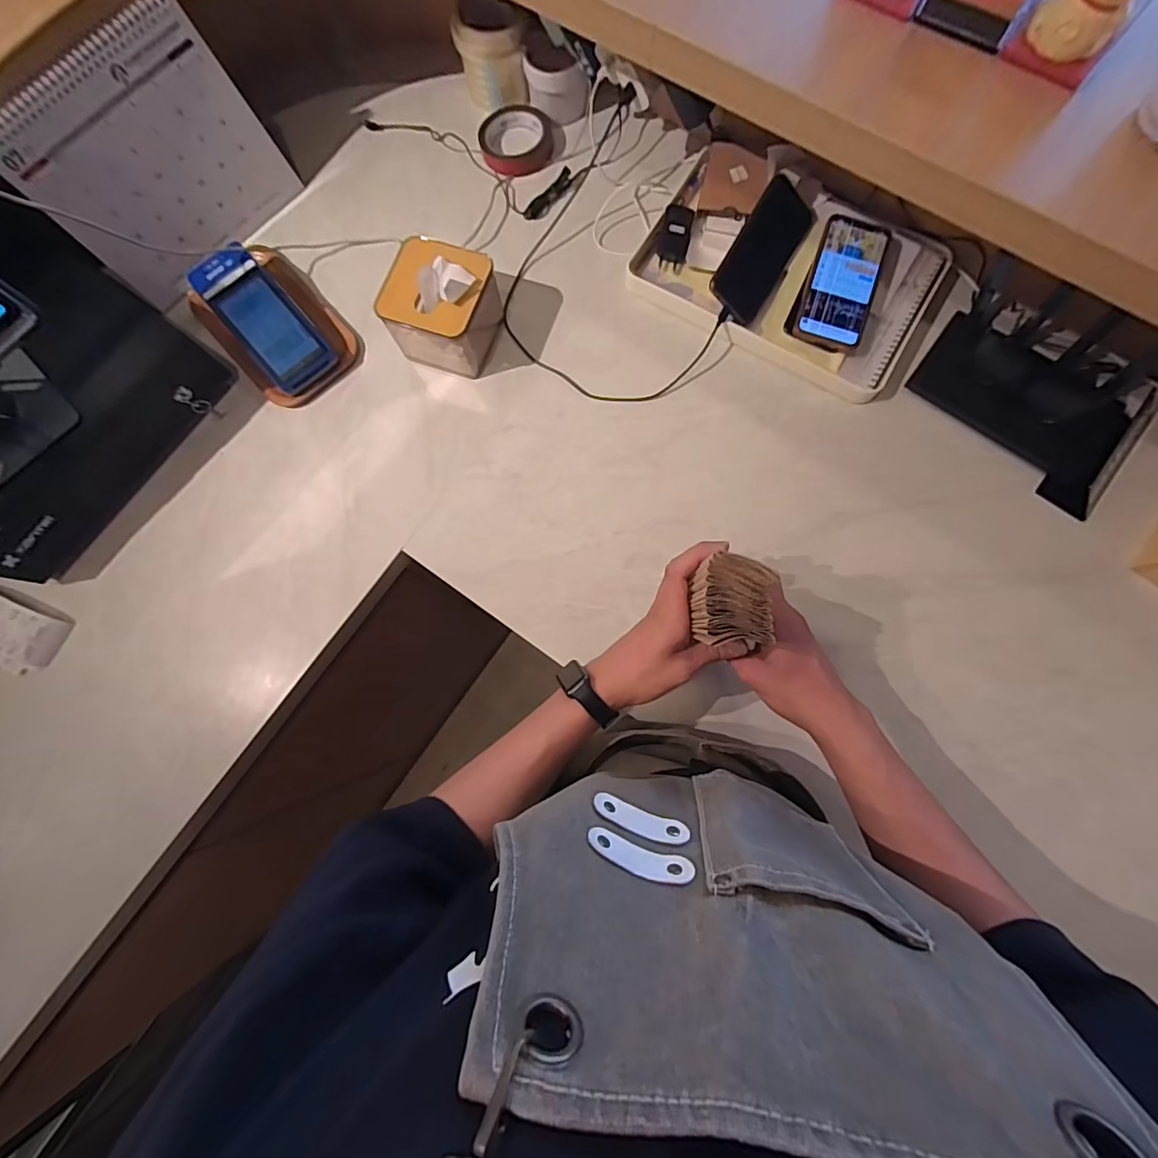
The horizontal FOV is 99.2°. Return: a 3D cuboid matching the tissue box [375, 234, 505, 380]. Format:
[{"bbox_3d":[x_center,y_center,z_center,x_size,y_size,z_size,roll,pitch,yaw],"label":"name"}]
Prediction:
[{"bbox_3d":[-0.159,-0.324,0.593,0.115,0.107,0.101,19,80,5],"label":"tissue box"}]

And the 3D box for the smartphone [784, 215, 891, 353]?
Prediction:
[{"bbox_3d":[0.314,-0.355,0.589,0.083,0.017,0.157,20,86,5],"label":"smartphone"}]

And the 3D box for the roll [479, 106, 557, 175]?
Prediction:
[{"bbox_3d":[-0.086,-0.616,0.691,0.100,0.022,0.101,0,78,2],"label":"roll"}]

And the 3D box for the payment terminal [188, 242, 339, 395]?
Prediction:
[{"bbox_3d":[-0.397,-0.325,0.622,0.080,0.064,0.201,-41,81,-6],"label":"payment terminal"}]

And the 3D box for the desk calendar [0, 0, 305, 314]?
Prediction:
[{"bbox_3d":[-0.499,-0.493,0.593,0.099,0.194,0.254,33,82,8],"label":"desk calendar"}]

